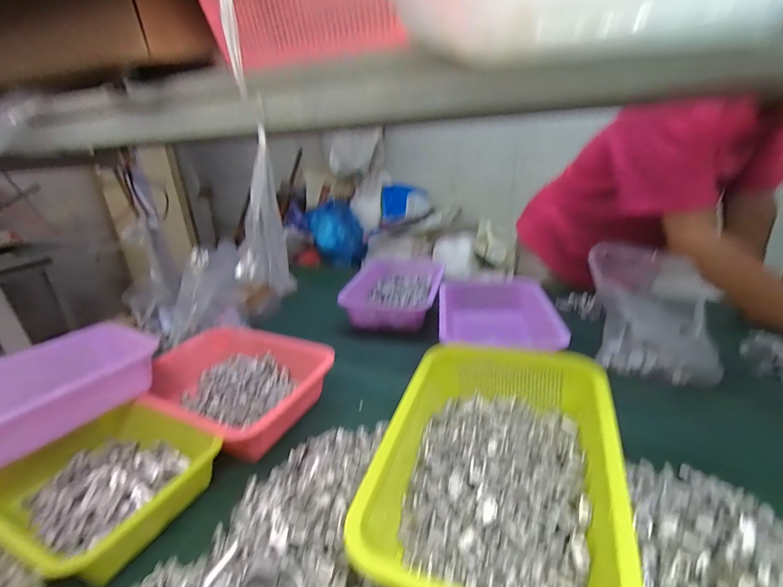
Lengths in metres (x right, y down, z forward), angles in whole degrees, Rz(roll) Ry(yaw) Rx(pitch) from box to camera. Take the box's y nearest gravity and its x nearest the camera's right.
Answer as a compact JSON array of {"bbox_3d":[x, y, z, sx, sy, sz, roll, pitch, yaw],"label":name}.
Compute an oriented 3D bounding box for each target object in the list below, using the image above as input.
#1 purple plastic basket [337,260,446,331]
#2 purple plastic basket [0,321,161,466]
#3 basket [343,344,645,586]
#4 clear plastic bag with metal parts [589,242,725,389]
[{"bbox_3d":[0.015,-0.005,0.947,0.229,0.069,0.271,1,24,13],"label":"purple plastic basket"},{"bbox_3d":[-0.480,0.135,0.487,0.187,0.078,0.256,9,27,30],"label":"purple plastic basket"},{"bbox_3d":[0.095,0.155,0.339,0.196,0.073,0.263,5,25,22],"label":"basket"},{"bbox_3d":[0.460,0.030,0.642,0.206,0.192,0.130,11,28,33],"label":"clear plastic bag with metal parts"}]

